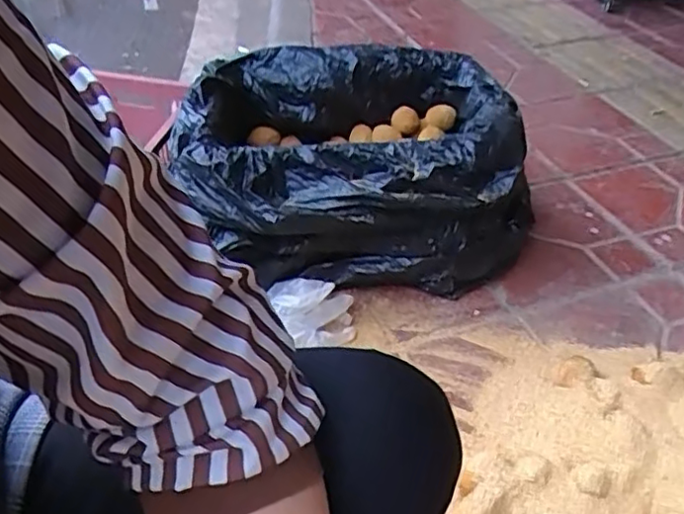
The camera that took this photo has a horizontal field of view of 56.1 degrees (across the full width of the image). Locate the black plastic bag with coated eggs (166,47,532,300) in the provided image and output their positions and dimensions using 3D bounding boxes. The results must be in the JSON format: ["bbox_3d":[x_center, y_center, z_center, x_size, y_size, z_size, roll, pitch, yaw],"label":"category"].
[{"bbox_3d":[0.036,-0.155,1.093,0.562,0.254,0.393,0,40,-6],"label":"black plastic bag with coated eggs"}]

